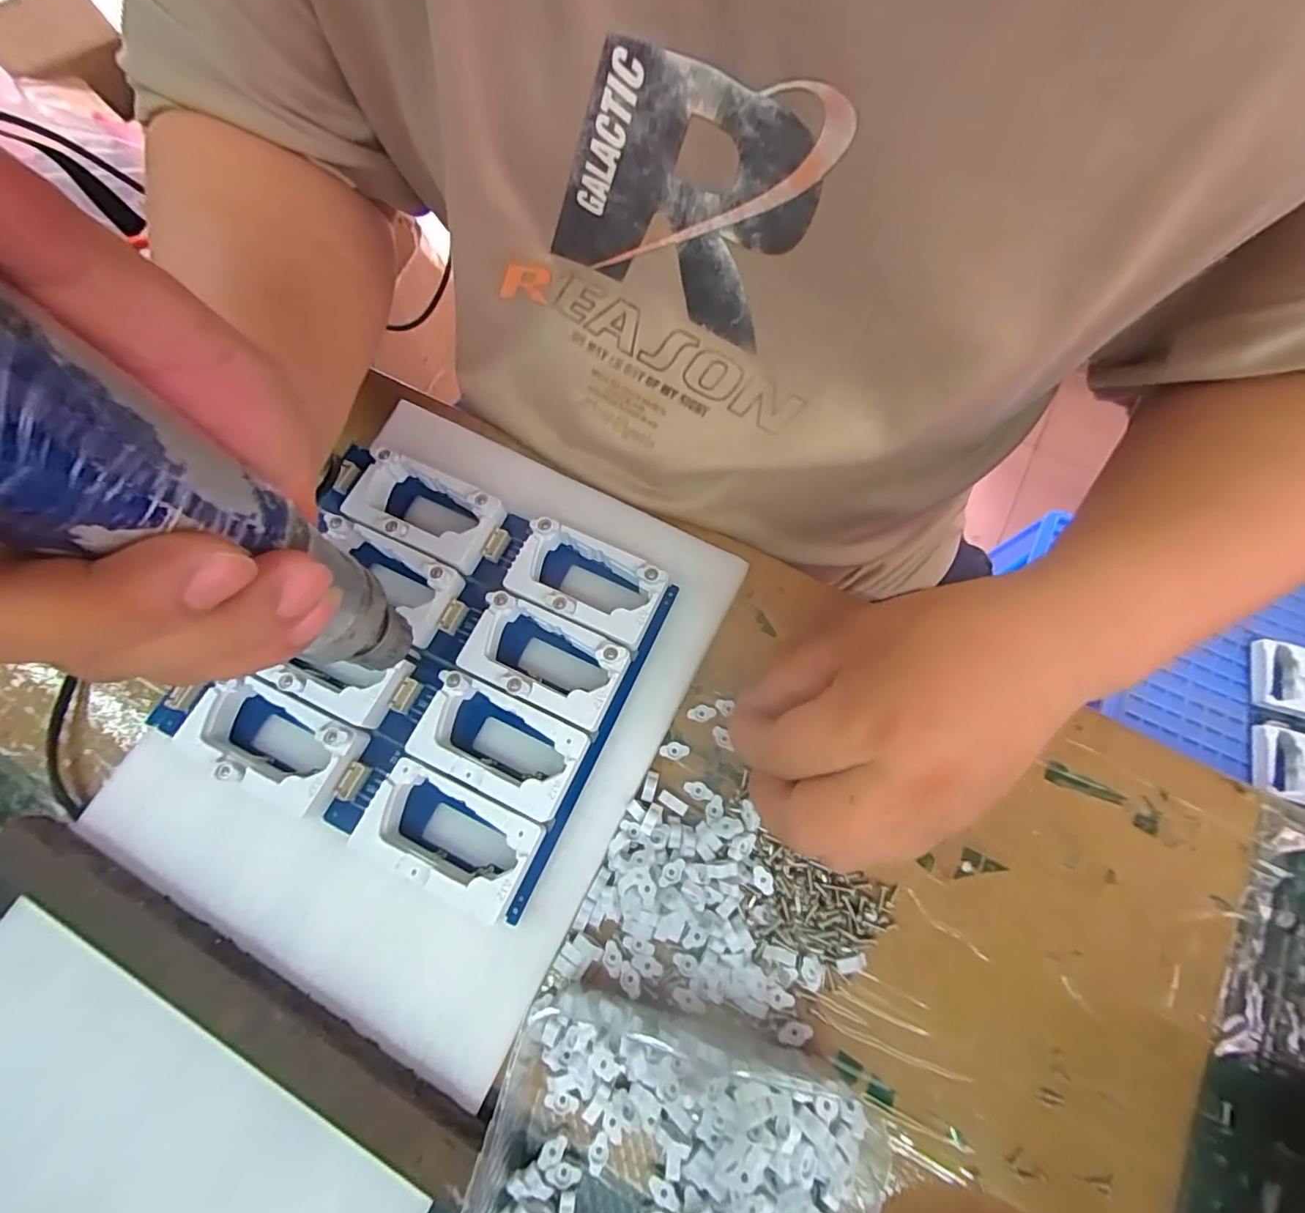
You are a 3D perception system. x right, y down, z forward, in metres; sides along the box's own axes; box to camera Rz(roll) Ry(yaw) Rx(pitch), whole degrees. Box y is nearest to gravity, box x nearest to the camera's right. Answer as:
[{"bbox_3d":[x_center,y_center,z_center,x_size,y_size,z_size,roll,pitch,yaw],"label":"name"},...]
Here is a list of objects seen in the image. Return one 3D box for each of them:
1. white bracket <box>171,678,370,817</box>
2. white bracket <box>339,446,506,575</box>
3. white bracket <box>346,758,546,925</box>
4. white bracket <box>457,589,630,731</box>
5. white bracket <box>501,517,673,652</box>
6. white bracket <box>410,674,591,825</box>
[{"bbox_3d":[-0.163,0.058,0.240,0.070,0.023,0.038,25,75,6],"label":"white bracket"},{"bbox_3d":[-0.112,-0.046,0.276,0.070,0.019,0.039,24,75,6],"label":"white bracket"},{"bbox_3d":[-0.083,0.095,0.231,0.070,0.018,0.040,23,75,5],"label":"white bracket"},{"bbox_3d":[-0.049,0.025,0.254,0.069,0.019,0.038,25,75,6],"label":"white bracket"},{"bbox_3d":[-0.031,-0.012,0.266,0.070,0.019,0.043,26,75,6],"label":"white bracket"},{"bbox_3d":[-0.066,0.060,0.243,0.070,0.018,0.038,24,75,6],"label":"white bracket"}]

